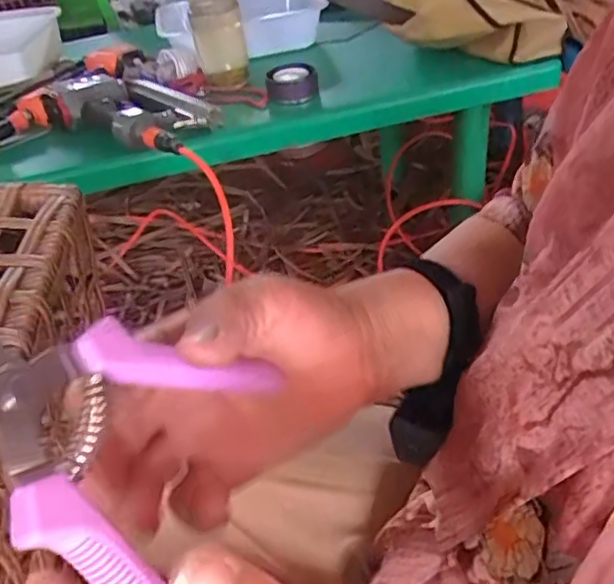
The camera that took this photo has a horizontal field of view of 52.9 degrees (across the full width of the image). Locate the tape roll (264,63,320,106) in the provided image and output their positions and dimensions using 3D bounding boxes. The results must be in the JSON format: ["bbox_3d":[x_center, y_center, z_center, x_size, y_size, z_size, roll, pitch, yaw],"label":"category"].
[{"bbox_3d":[-0.024,-0.334,0.993,0.082,0.036,0.093,-7,40,1],"label":"tape roll"}]

